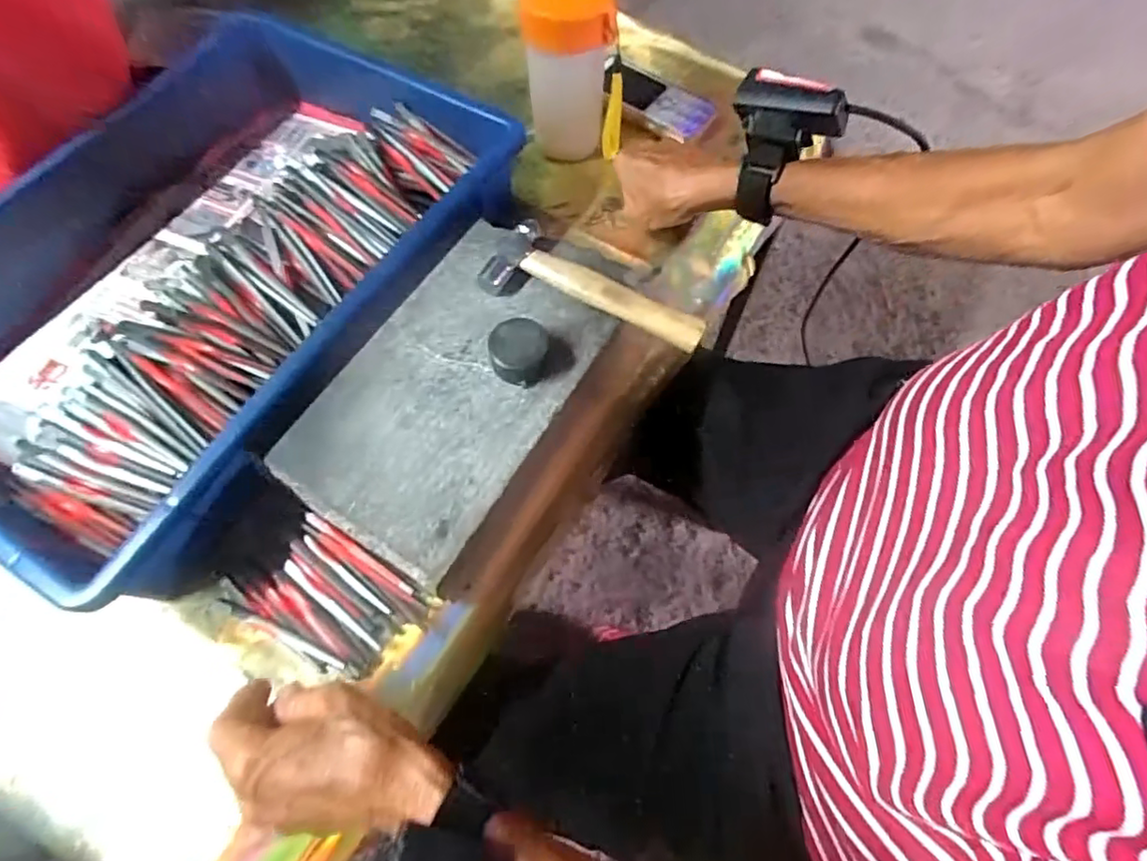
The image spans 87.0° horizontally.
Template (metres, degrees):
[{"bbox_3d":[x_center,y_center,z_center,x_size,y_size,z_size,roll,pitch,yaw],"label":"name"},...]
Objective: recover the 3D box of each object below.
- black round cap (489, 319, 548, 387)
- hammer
[{"bbox_3d":[-0.034,-0.050,0.382,0.036,0.018,0.037,0,64,0],"label":"black round cap"},{"bbox_3d":[0.016,-0.096,0.405,0.150,0.019,0.051,20,66,10],"label":"hammer"}]

